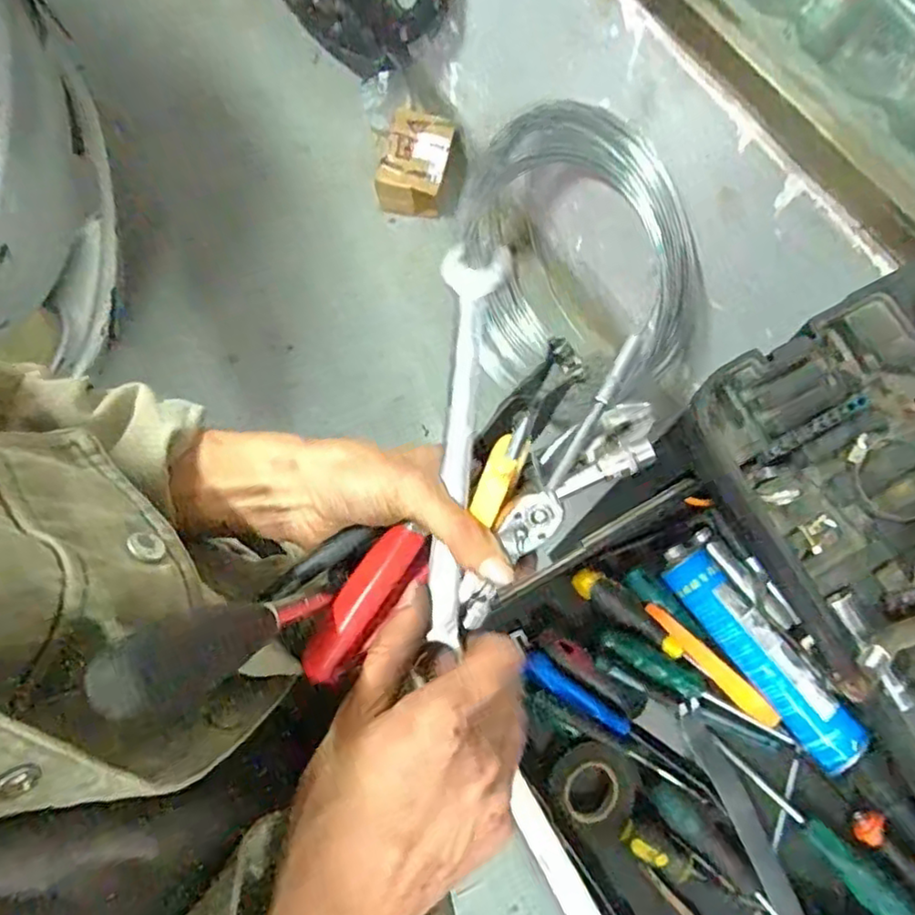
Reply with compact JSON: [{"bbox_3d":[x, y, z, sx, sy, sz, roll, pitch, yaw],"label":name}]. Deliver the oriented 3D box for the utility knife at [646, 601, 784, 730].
[{"bbox_3d":[0.222,0.180,0.572,0.140,0.014,0.017,43,77,12],"label":"utility knife"}]

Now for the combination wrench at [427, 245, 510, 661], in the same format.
[{"bbox_3d":[0.002,-0.014,0.342,0.033,0.011,0.214,4,74,1],"label":"combination wrench"}]

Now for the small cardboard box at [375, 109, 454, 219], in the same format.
[{"bbox_3d":[-0.109,-0.773,1.707,0.171,0.120,0.227,11,72,3],"label":"small cardboard box"}]

